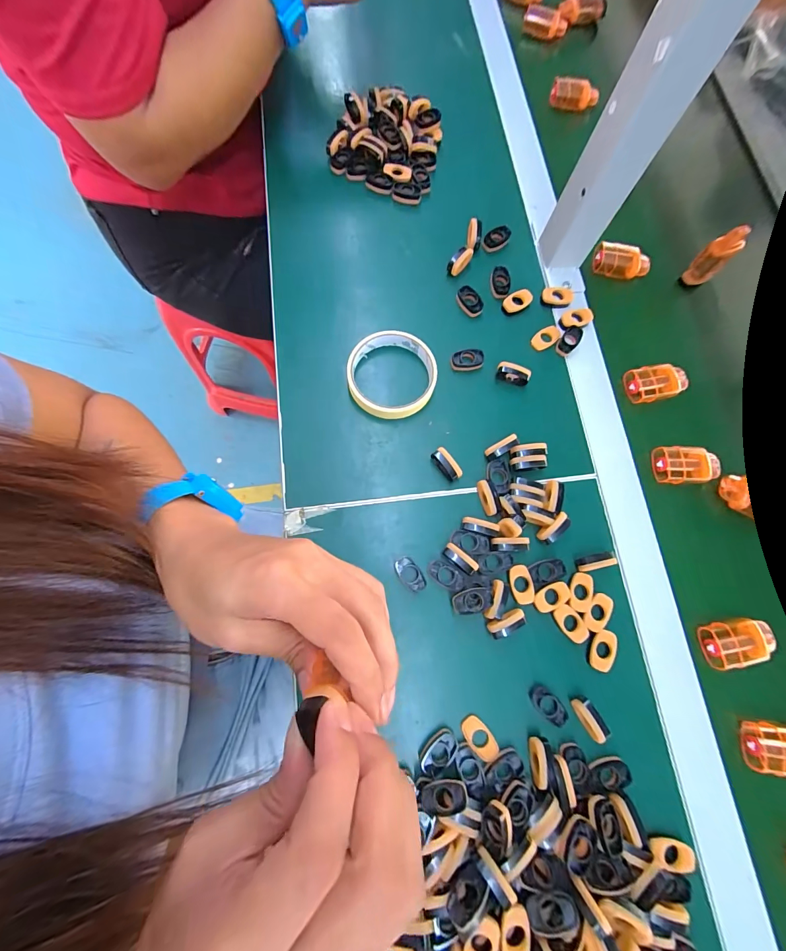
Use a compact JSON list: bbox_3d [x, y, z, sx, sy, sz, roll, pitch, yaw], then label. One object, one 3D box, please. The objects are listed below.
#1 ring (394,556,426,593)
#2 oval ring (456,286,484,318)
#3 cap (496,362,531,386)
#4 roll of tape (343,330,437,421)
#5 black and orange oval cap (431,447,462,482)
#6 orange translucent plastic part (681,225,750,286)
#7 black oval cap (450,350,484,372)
[{"bbox_3d":[0.015,0.087,0.326,0.017,0.008,0.033,-34,78,-11],"label":"ring"},{"bbox_3d":[0.082,-0.185,0.399,0.017,0.013,0.032,-23,76,-8],"label":"oval ring"},{"bbox_3d":[0.119,-0.100,0.371,0.031,0.018,0.012,17,74,3],"label":"cap"},{"bbox_3d":[-0.001,-0.097,0.367,0.085,0.023,0.084,1,74,-2],"label":"roll of tape"},{"bbox_3d":[0.049,-0.009,0.348,0.013,0.018,0.031,-39,79,-12],"label":"black and orange oval cap"},{"bbox_3d":[0.352,-0.239,0.410,0.016,0.064,0.027,-43,80,-13],"label":"orange translucent plastic part"},{"bbox_3d":[0.075,-0.117,0.378,0.032,0.012,0.018,-1,74,-2],"label":"black oval cap"}]

